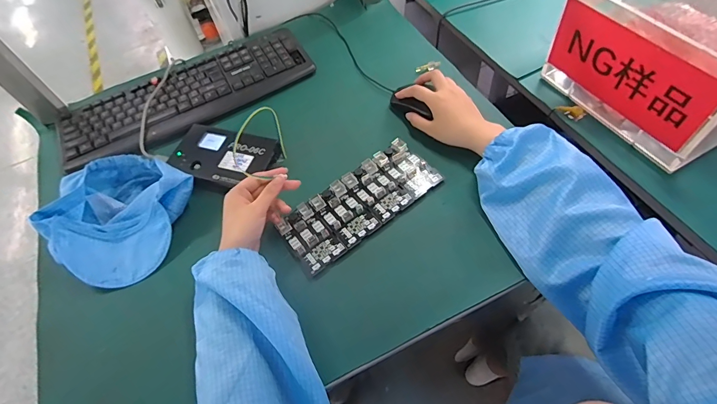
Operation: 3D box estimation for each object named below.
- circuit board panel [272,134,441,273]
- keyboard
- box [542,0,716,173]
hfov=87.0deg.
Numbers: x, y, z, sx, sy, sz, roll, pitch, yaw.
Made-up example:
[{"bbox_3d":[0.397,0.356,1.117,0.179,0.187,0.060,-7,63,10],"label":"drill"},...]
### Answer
[{"bbox_3d":[0.002,-0.001,0.526,0.224,0.011,0.098,-35,63,-16],"label":"circuit board panel"},{"bbox_3d":[-0.295,-0.187,0.665,0.433,0.017,0.158,-29,62,-13],"label":"keyboard"},{"bbox_3d":[0.476,-0.242,0.559,0.267,0.178,0.291,-28,62,-11],"label":"box"}]

